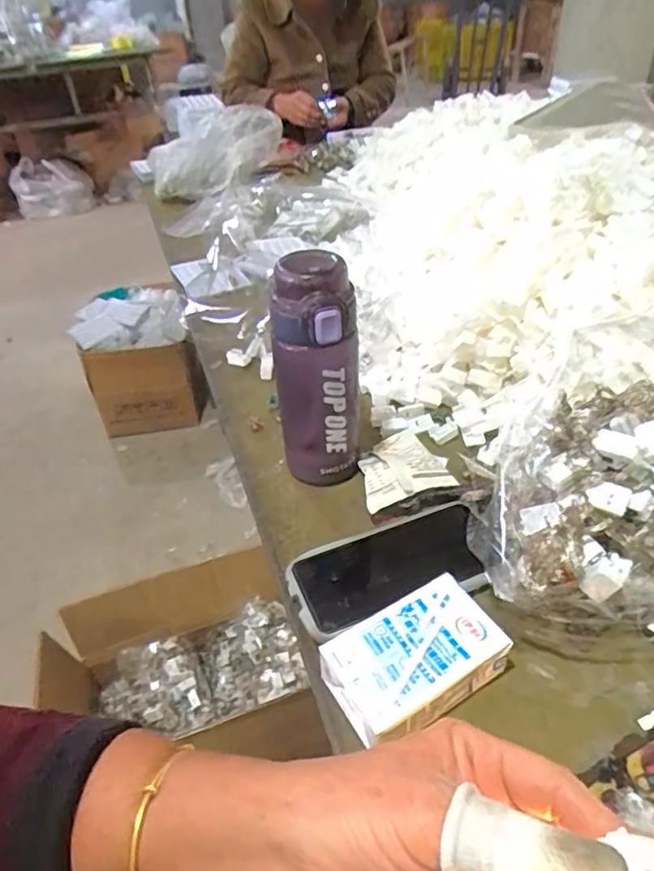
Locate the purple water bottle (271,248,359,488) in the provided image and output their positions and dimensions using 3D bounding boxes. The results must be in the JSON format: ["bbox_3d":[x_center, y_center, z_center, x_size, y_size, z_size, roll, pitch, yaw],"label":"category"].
[{"bbox_3d":[-0.008,-0.049,0.484,0.067,0.196,0.059,-3,39,1],"label":"purple water bottle"}]

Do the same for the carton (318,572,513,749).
[{"bbox_3d":[0.058,0.149,0.373,0.109,0.035,0.071,-23,43,-22],"label":"carton"}]

